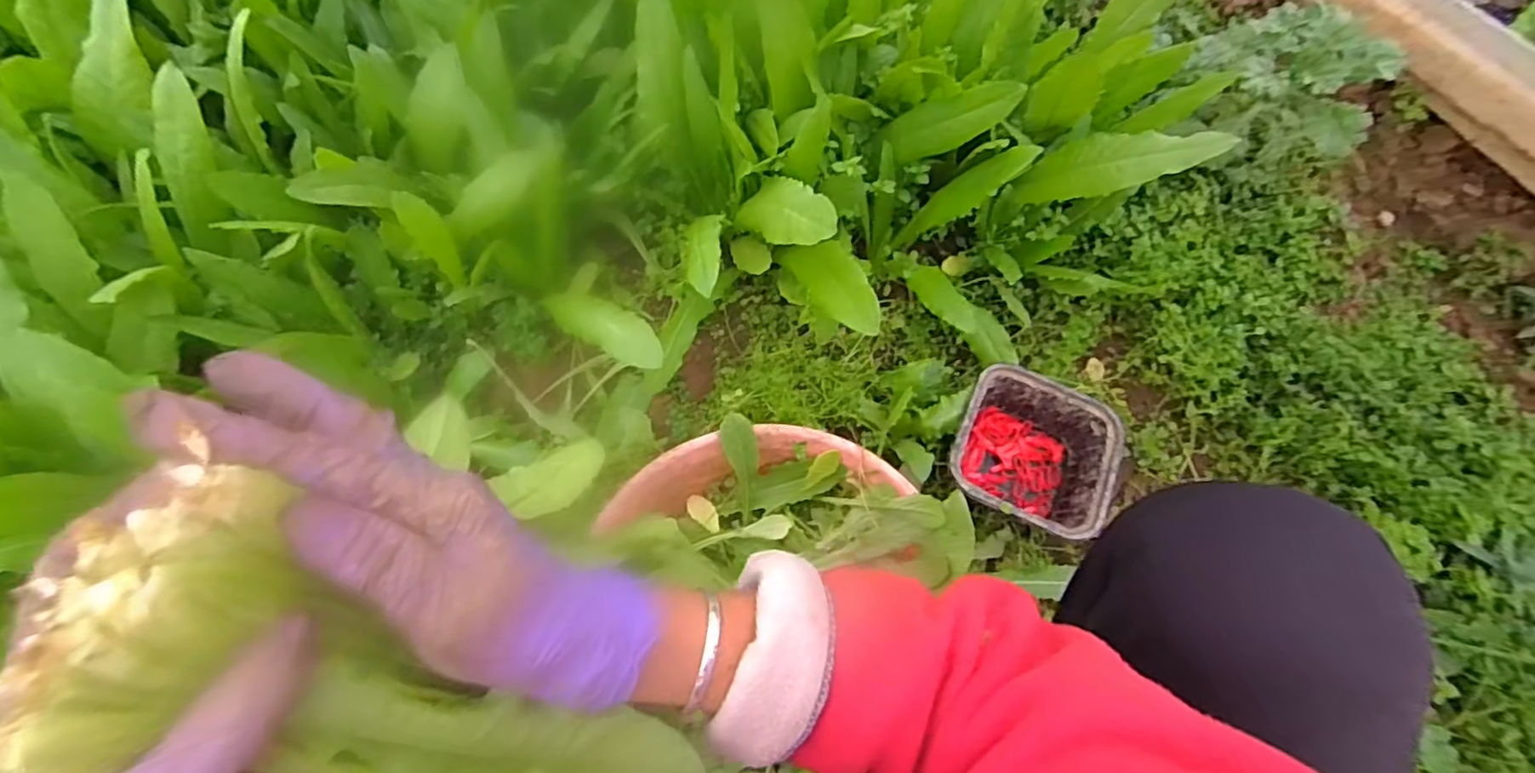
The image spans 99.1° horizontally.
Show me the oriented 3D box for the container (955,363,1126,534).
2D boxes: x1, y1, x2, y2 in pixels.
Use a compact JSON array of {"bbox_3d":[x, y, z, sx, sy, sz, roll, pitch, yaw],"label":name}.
[{"bbox_3d":[0.301,0.073,0.751,0.174,0.080,0.161,26,74,6],"label":"container"}]

